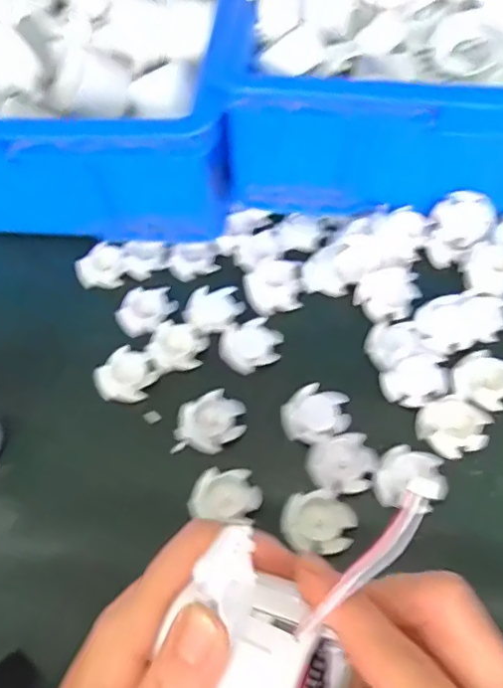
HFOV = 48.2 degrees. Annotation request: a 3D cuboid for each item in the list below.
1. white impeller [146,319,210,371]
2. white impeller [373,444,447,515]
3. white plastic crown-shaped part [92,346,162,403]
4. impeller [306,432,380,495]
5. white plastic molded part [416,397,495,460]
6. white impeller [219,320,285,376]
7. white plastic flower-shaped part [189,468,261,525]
[{"bbox_3d":[-0.056,0.003,0.427,0.042,0.012,0.038,16,61,13],"label":"white impeller"},{"bbox_3d":[0.101,0.085,0.356,0.042,0.010,0.038,16,61,13],"label":"white impeller"},{"bbox_3d":[-0.093,0.025,0.418,0.038,0.015,0.040,33,66,21],"label":"white plastic crown-shaped part"},{"bbox_3d":[0.060,0.078,0.366,0.045,0.009,0.036,-11,59,-2],"label":"impeller"},{"bbox_3d":[0.134,0.056,0.375,0.043,0.014,0.037,-20,59,-8],"label":"white plastic molded part"},{"bbox_3d":[0.000,0.001,0.422,0.047,0.013,0.038,-18,59,-6],"label":"white impeller"},{"bbox_3d":[-0.016,0.097,0.361,0.044,0.013,0.033,11,60,11],"label":"white plastic flower-shaped part"}]

